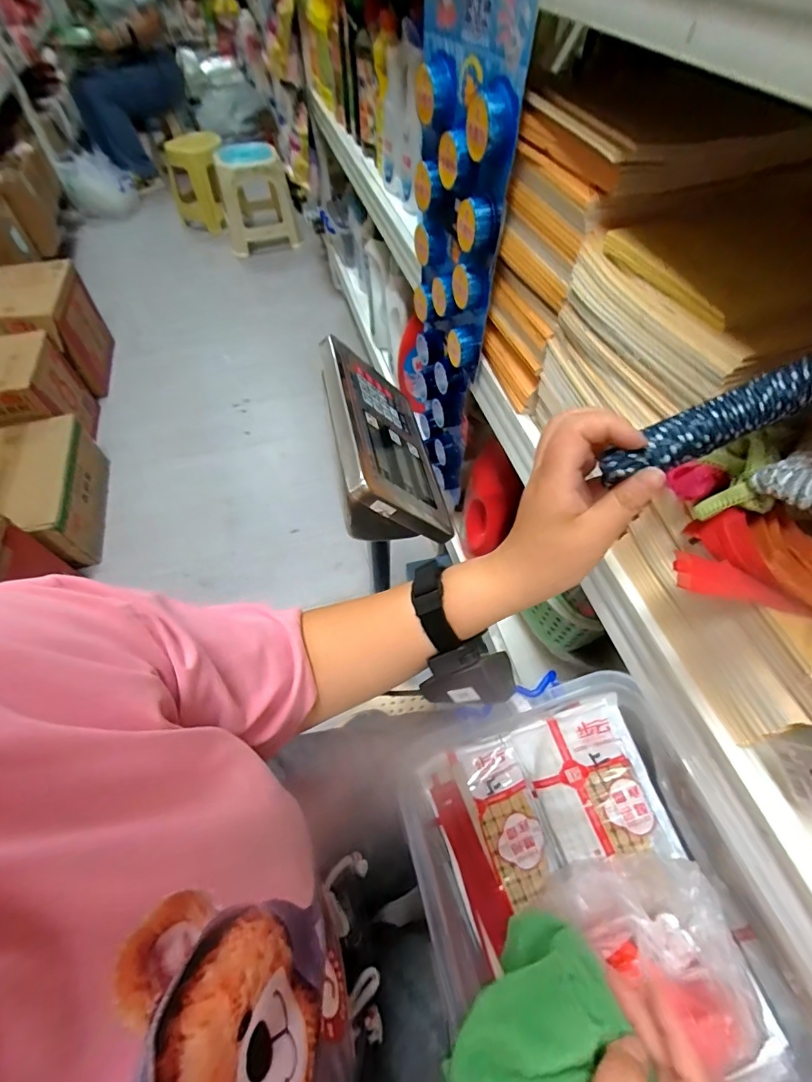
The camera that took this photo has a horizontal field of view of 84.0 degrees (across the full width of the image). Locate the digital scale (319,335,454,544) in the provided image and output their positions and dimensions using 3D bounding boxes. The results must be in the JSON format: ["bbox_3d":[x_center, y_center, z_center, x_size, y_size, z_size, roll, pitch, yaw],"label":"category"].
[{"bbox_3d":[-0.024,-0.115,0.505,0.108,0.107,0.237,-9,56,-5],"label":"digital scale"}]

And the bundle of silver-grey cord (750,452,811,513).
[{"bbox_3d":[0.246,-0.035,0.278,0.032,0.019,0.042,-23,58,-14],"label":"bundle of silver-grey cord"}]

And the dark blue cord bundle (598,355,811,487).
[{"bbox_3d":[0.189,-0.072,0.257,0.152,0.024,0.022,-24,55,16],"label":"dark blue cord bundle"}]

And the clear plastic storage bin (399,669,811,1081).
[{"bbox_3d":[0.154,0.294,0.370,0.224,0.116,0.304,-18,57,-11],"label":"clear plastic storage bin"}]

